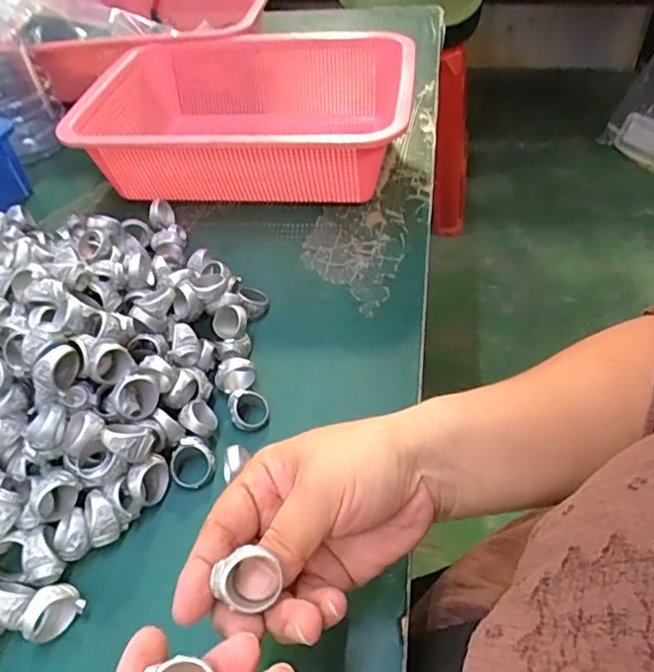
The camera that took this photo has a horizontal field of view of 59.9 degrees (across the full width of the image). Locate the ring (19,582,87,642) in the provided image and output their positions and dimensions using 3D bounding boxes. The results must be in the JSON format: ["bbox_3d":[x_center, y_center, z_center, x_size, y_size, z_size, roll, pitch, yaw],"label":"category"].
[{"bbox_3d":[-0.139,0.139,0.287,0.018,0.018,0.028,34,58,31],"label":"ring"}]

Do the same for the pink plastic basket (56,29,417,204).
[{"bbox_3d":[-0.070,-0.209,0.553,0.292,0.088,0.223,1,47,7],"label":"pink plastic basket"}]

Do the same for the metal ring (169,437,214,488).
[{"bbox_3d":[-0.081,0.077,0.344,0.027,0.014,0.028,34,74,-7],"label":"metal ring"}]

